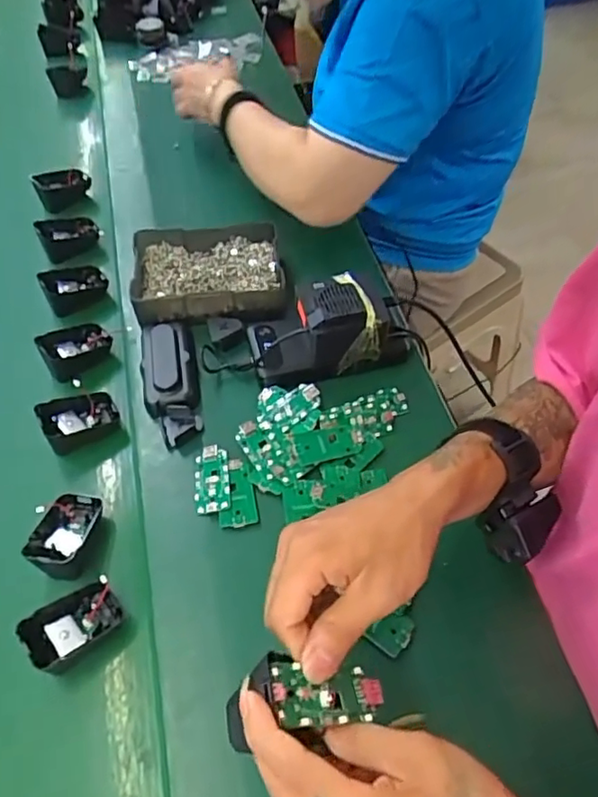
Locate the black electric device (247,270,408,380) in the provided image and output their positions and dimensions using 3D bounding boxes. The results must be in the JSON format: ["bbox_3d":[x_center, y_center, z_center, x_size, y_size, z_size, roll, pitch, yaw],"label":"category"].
[{"bbox_3d":[0.028,-0.071,0.581,0.157,0.069,0.084,-3,53,3],"label":"black electric device"}]

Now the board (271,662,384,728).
[{"bbox_3d":[0.016,0.156,0.316,0.064,0.006,0.029,11,49,-26],"label":"board"}]

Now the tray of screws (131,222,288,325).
[{"bbox_3d":[-0.100,-0.145,0.658,0.157,0.040,0.129,-9,53,-2],"label":"tray of screws"}]

